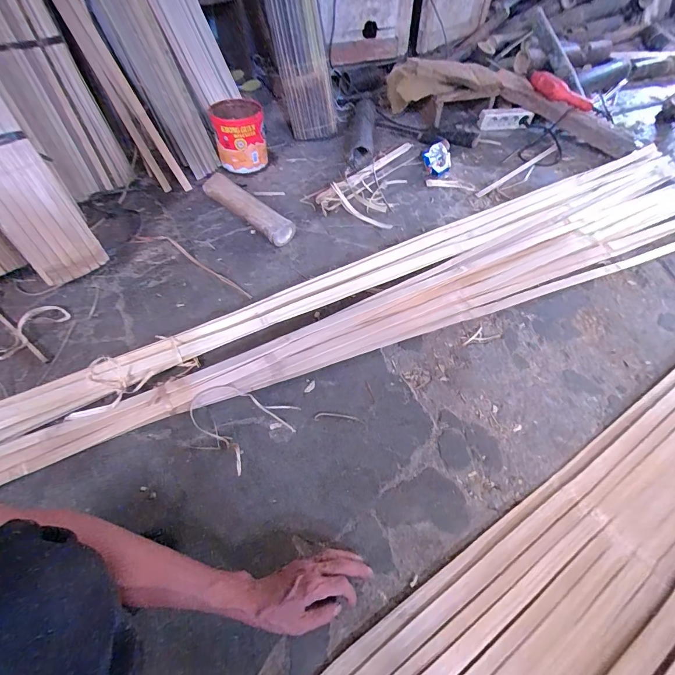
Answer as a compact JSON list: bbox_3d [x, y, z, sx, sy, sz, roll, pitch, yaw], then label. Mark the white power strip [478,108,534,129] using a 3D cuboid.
[{"bbox_3d":[0.627,-0.813,1.316,0.199,0.064,0.047,-1,55,0],"label":"white power strip"}]

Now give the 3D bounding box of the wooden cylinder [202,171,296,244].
[{"bbox_3d":[-0.251,-0.353,0.957,0.342,0.059,0.075,37,63,23],"label":"wooden cylinder"}]

